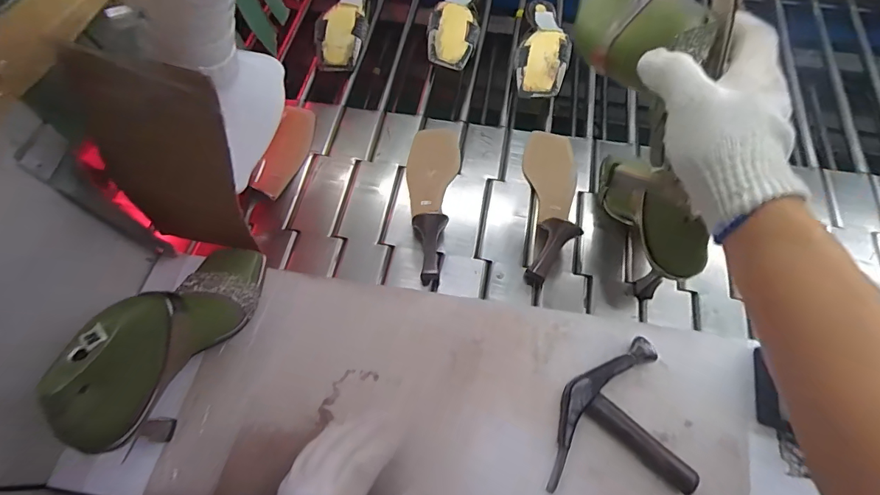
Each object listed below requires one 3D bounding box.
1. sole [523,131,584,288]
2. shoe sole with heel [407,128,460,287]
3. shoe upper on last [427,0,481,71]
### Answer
[{"bbox_3d":[0.150,-0.071,0.581,0.069,0.050,0.246,5,63,4],"label":"sole"},{"bbox_3d":[-0.011,-0.081,0.583,0.070,0.053,0.246,1,63,2],"label":"shoe sole with heel"},{"bbox_3d":[0.029,-0.372,0.715,0.077,0.070,0.199,7,64,5],"label":"shoe upper on last"}]

